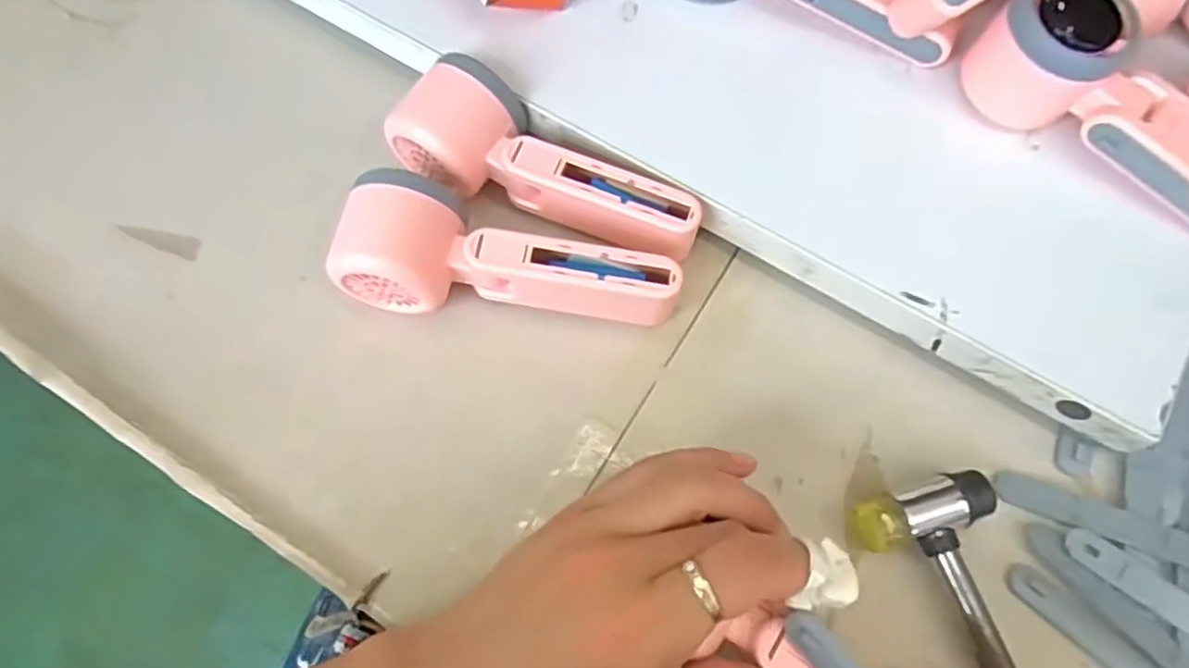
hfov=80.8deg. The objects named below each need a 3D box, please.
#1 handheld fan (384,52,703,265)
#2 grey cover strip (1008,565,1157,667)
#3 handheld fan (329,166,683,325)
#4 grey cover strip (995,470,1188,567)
[{"bbox_3d":[-0.024,-0.076,0.358,0.158,0.056,0.058,32,72,14],"label":"handheld fan"},{"bbox_3d":[0.221,0.136,0.298,0.093,0.007,0.015,41,85,22],"label":"grey cover strip"},{"bbox_3d":[-0.040,-0.039,0.346,0.161,0.059,0.060,4,68,3],"label":"handheld fan"},{"bbox_3d":[0.232,0.084,0.315,0.093,0.004,0.017,17,71,17],"label":"grey cover strip"}]

